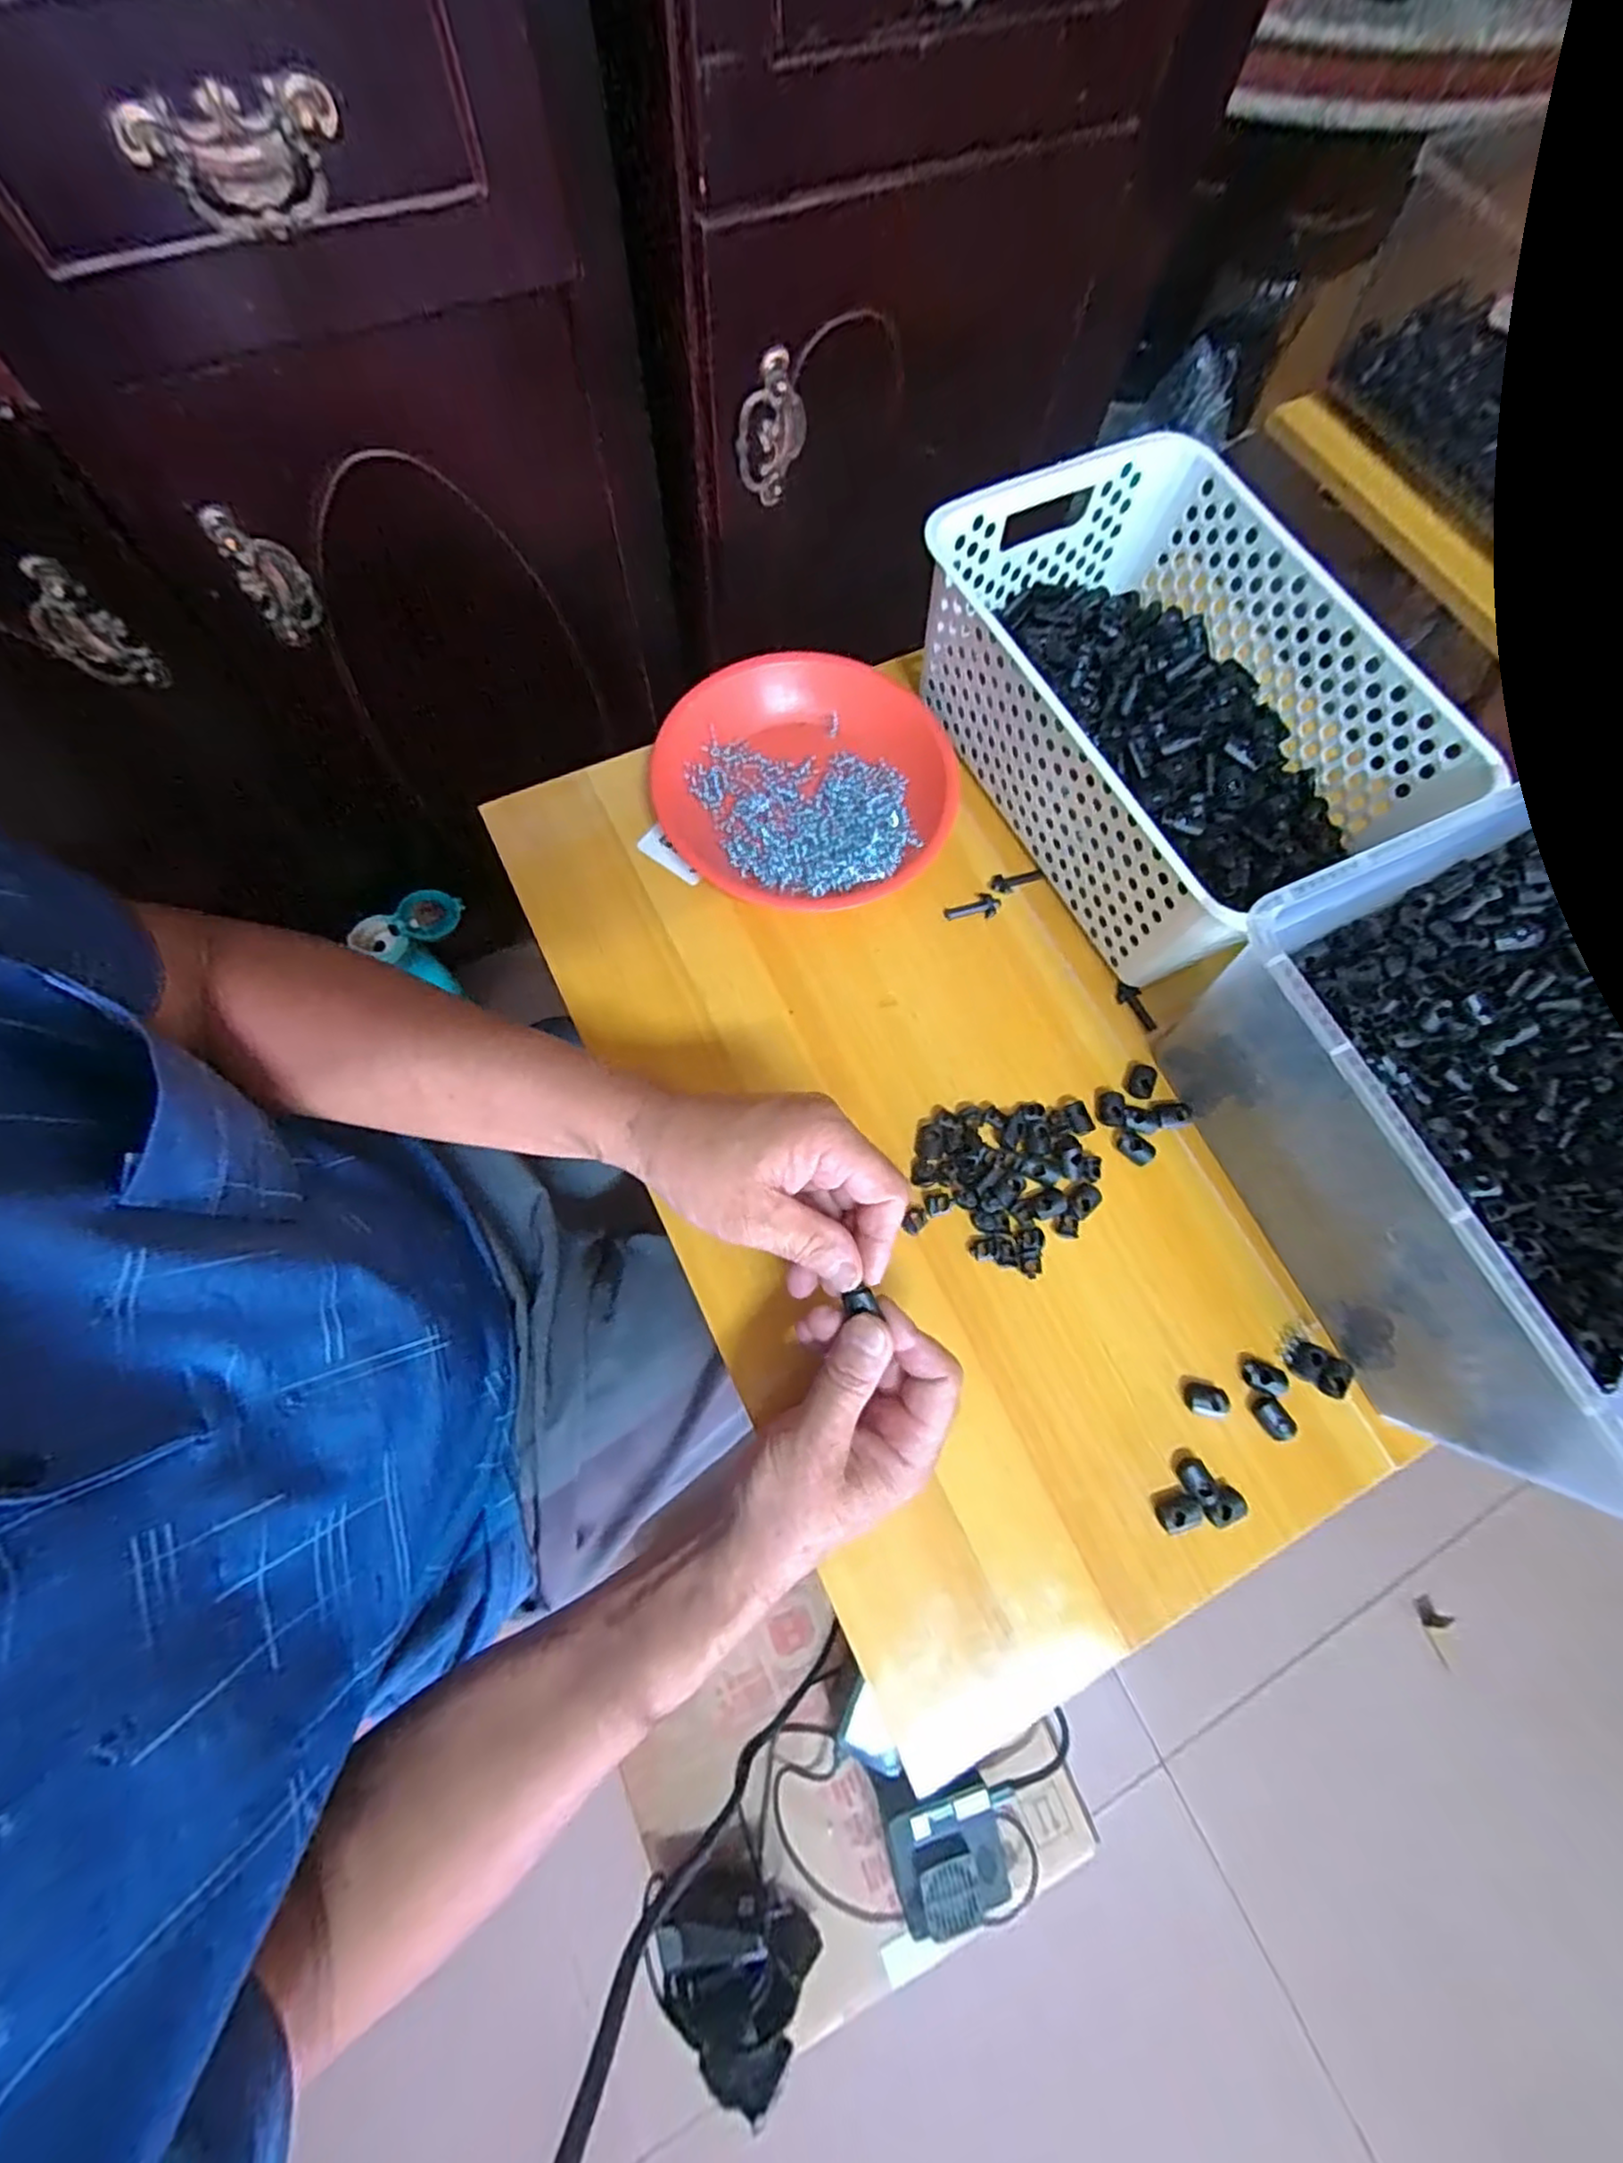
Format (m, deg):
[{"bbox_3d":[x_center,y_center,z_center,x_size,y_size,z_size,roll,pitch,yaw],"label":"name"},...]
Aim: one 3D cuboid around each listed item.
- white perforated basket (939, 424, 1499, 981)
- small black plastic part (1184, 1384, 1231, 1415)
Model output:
[{"bbox_3d":[0.219,-0.231,0.443,0.204,0.098,0.300,-28,76,-9],"label":"white perforated basket"},{"bbox_3d":[0.216,0.173,0.385,0.022,0.008,0.015,8,73,-2],"label":"small black plastic part"}]

